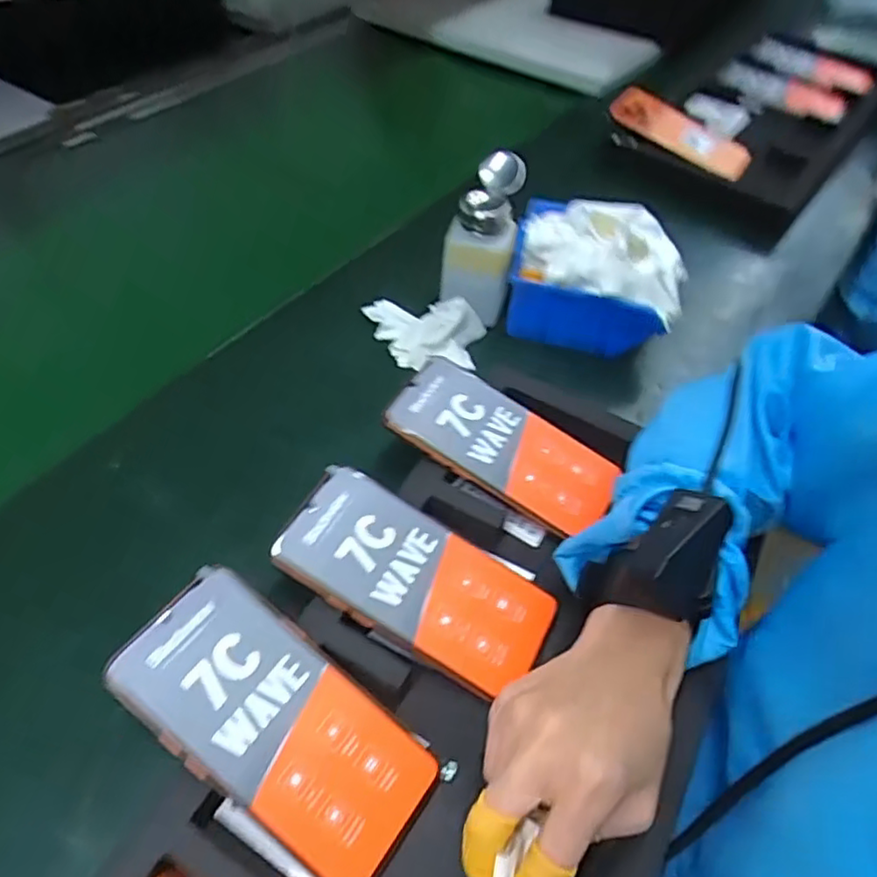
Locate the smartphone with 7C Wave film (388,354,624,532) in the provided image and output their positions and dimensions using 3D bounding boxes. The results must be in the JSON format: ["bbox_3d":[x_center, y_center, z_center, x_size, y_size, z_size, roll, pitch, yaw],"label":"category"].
[{"bbox_3d":[0.045,0.003,0.446,0.154,0.010,0.074,31,55,4],"label":"smartphone with 7C Wave film"}]

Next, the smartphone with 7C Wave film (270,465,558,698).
[{"bbox_3d":[-0.012,0.081,0.376,0.158,0.007,0.076,30,54,4],"label":"smartphone with 7C Wave film"}]

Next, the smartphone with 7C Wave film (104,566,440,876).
[{"bbox_3d":[-0.080,0.139,0.320,0.159,0.007,0.077,38,57,7],"label":"smartphone with 7C Wave film"}]

